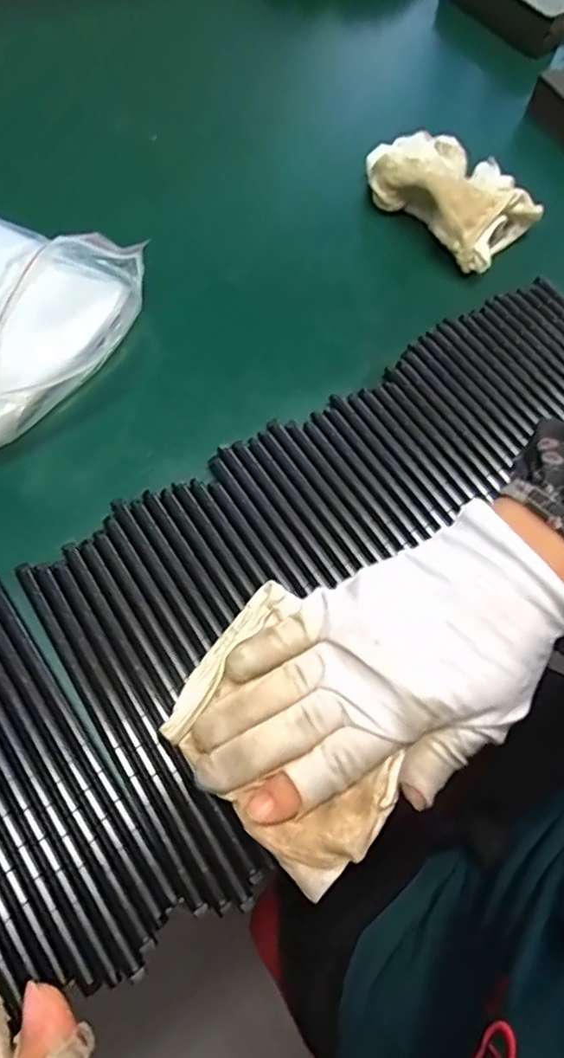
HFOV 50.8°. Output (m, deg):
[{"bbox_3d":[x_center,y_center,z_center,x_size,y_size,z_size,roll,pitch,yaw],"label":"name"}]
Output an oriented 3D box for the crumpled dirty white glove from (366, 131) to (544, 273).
[{"bbox_3d":[0.115,-0.227,0.391,0.075,0.032,0.114,-36,73,-16],"label":"crumpled dirty white glove"}]

